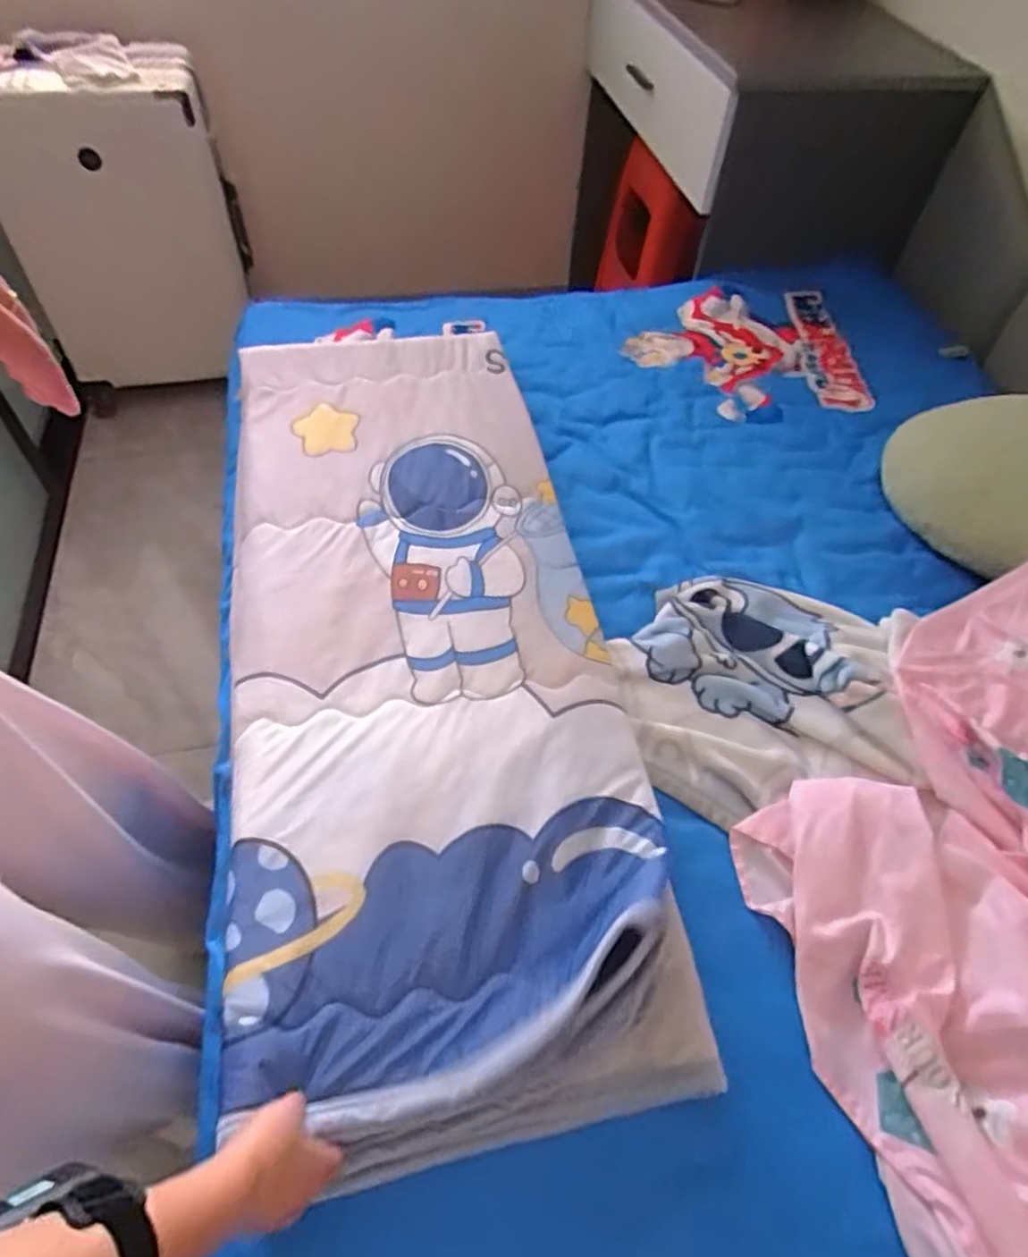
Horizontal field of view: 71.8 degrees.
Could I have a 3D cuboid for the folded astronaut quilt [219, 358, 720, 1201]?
[{"bbox_3d":[-0.106,-0.016,0.735,0.365,0.065,0.902,-8,56,-9],"label":"folded astronaut quilt"}]

